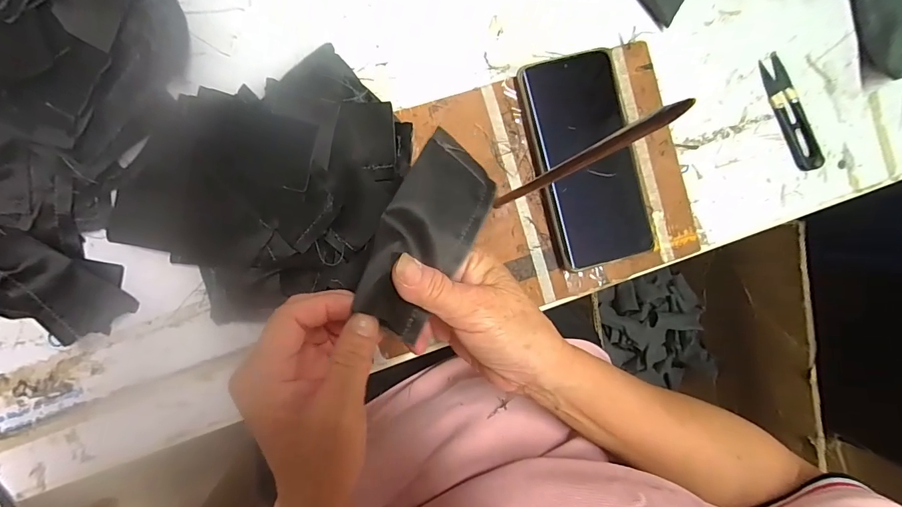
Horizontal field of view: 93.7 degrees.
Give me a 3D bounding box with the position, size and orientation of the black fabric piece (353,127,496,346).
[{"bbox_3d":[-0.013,-0.011,0.235,0.053,0.007,0.109,37,73,-26],"label":"black fabric piece"}]

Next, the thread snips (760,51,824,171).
[{"bbox_3d":[0.286,-0.118,0.355,0.023,0.007,0.099,-25,94,-4],"label":"thread snips"}]

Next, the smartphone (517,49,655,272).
[{"bbox_3d":[0.107,-0.071,0.326,0.076,0.010,0.158,-16,94,-6],"label":"smartphone"}]

